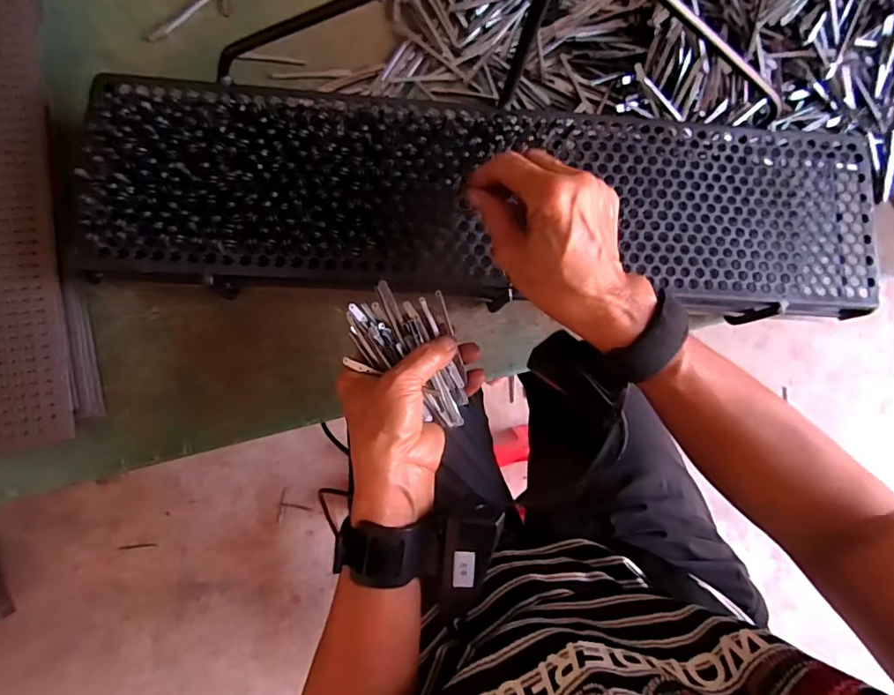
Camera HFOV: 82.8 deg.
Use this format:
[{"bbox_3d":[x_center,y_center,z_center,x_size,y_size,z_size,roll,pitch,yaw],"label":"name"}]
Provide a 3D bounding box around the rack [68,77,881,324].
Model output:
[{"bbox_3d":[0.041,-0.114,0.388,0.587,0.039,0.157,1,84,-6],"label":"rack"}]

